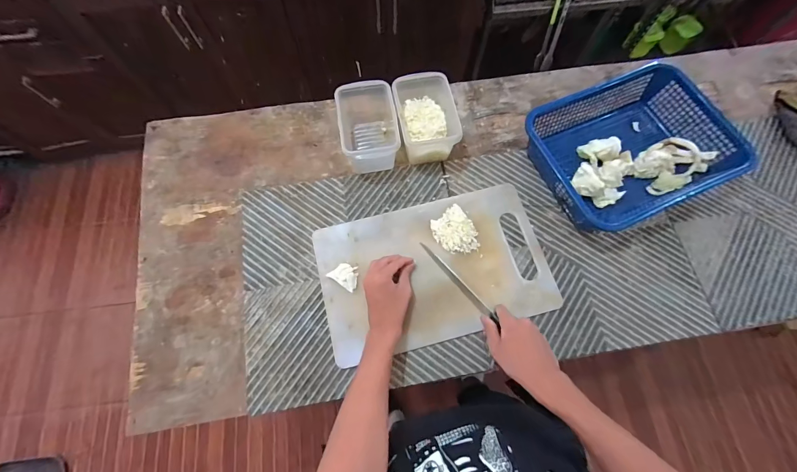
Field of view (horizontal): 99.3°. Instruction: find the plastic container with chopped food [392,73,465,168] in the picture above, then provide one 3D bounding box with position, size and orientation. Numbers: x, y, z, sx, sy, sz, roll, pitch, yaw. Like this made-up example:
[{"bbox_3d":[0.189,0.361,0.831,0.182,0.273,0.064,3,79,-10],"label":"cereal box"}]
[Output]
[{"bbox_3d":[0.051,-0.226,0.657,0.104,0.098,0.148,-12,72,-3],"label":"plastic container with chopped food"}]

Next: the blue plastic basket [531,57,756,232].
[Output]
[{"bbox_3d":[0.419,-0.160,0.634,0.314,0.091,0.257,-23,73,-7],"label":"blue plastic basket"}]

